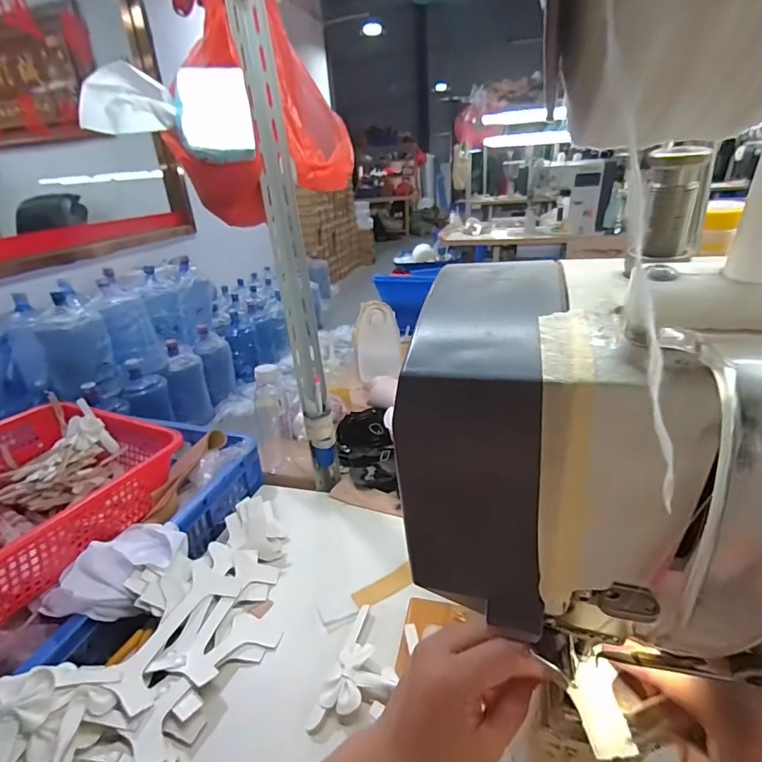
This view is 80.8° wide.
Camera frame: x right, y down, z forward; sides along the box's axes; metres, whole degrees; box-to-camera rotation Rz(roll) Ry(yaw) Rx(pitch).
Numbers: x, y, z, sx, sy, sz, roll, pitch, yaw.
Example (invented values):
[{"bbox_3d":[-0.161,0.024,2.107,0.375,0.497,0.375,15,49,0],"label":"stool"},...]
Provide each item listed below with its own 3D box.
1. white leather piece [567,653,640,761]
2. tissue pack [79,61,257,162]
[{"bbox_3d":[0.124,0.183,0.256,0.027,0.005,0.052,1,32,12],"label":"white leather piece"},{"bbox_3d":[-0.226,-0.296,0.484,0.176,0.092,0.057,8,26,-3],"label":"tissue pack"}]

